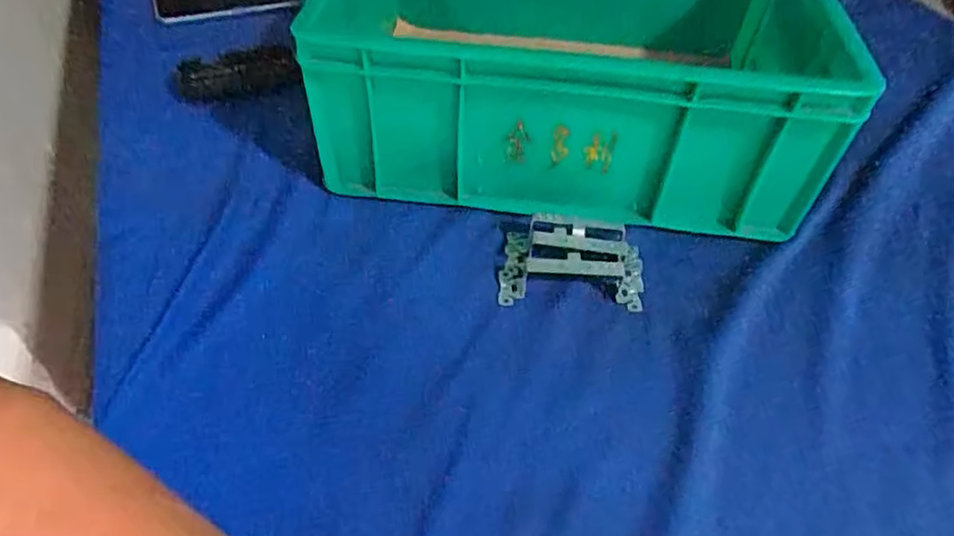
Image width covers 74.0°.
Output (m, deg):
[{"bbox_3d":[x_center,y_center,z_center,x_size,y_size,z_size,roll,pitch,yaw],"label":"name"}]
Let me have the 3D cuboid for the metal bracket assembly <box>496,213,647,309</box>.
[{"bbox_3d":[0.074,-0.006,0.478,0.107,0.031,0.073,9,48,6],"label":"metal bracket assembly"}]

